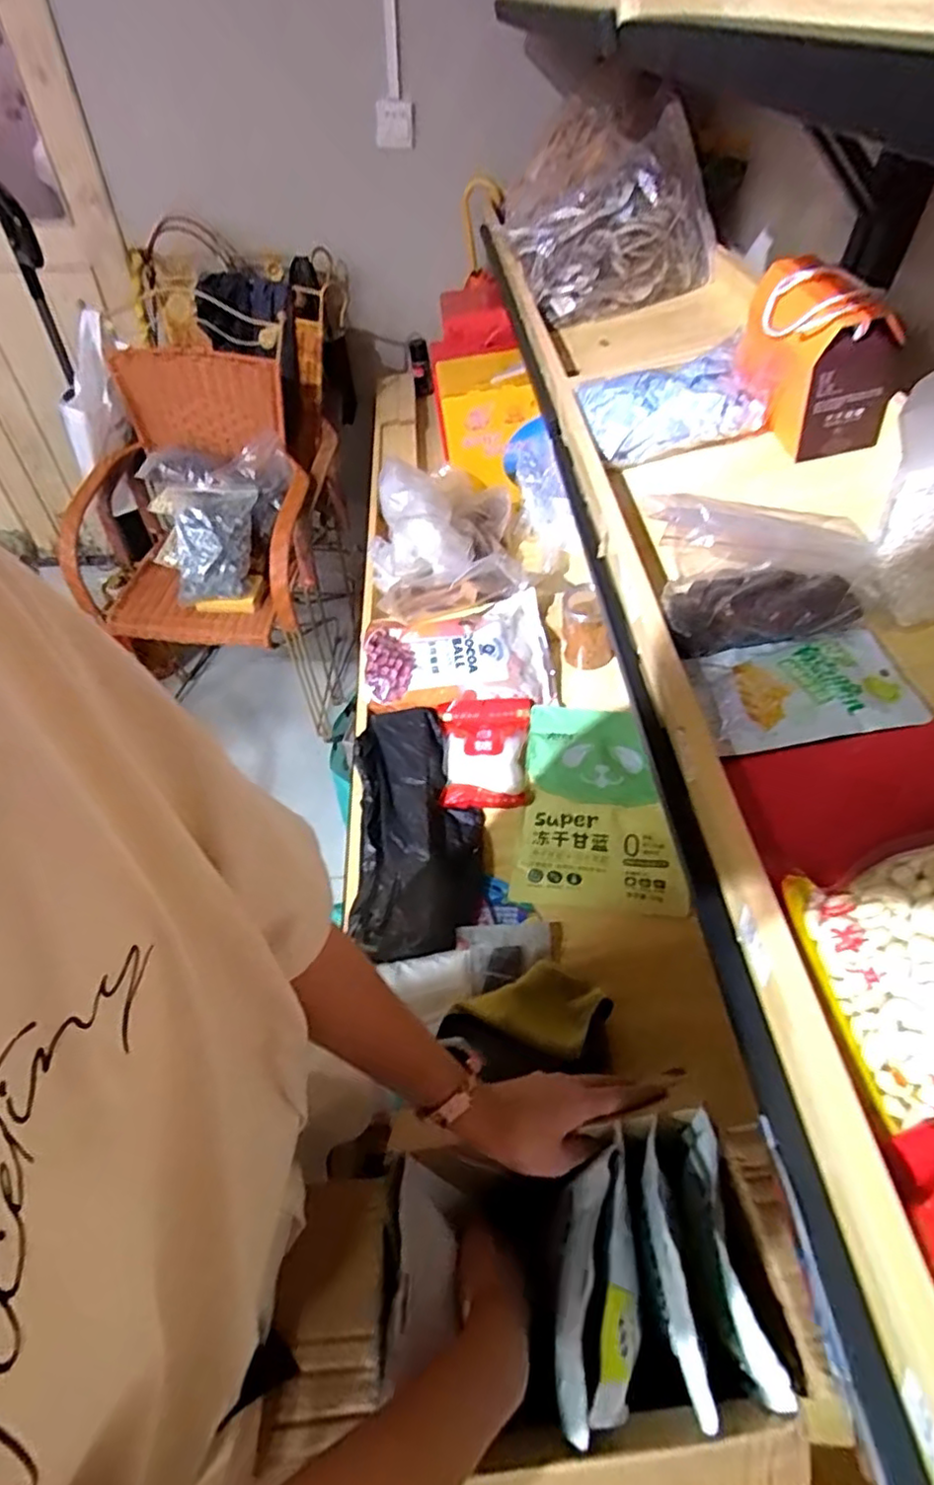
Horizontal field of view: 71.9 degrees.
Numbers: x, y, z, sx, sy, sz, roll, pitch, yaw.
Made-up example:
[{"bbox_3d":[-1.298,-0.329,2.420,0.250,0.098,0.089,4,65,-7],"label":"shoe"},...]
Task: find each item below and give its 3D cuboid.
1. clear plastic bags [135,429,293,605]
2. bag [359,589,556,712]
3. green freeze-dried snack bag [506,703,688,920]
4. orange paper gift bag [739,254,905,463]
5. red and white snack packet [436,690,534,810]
[{"bbox_3d":[-0.577,-0.538,1.522,0.339,0.210,0.351,-14,52,-13],"label":"clear plastic bags"},{"bbox_3d":[-0.014,-0.146,1.052,0.297,0.056,0.174,-6,51,-7],"label":"bag"},{"bbox_3d":[0.184,0.082,0.916,0.208,0.047,0.326,6,50,3],"label":"green freeze-dried snack bag"},{"bbox_3d":[0.377,-0.418,0.703,0.095,0.139,0.168,-6,51,-7],"label":"orange paper gift bag"},{"bbox_3d":[0.030,0.012,0.970,0.135,0.026,0.192,1,50,-1],"label":"red and white snack packet"}]

